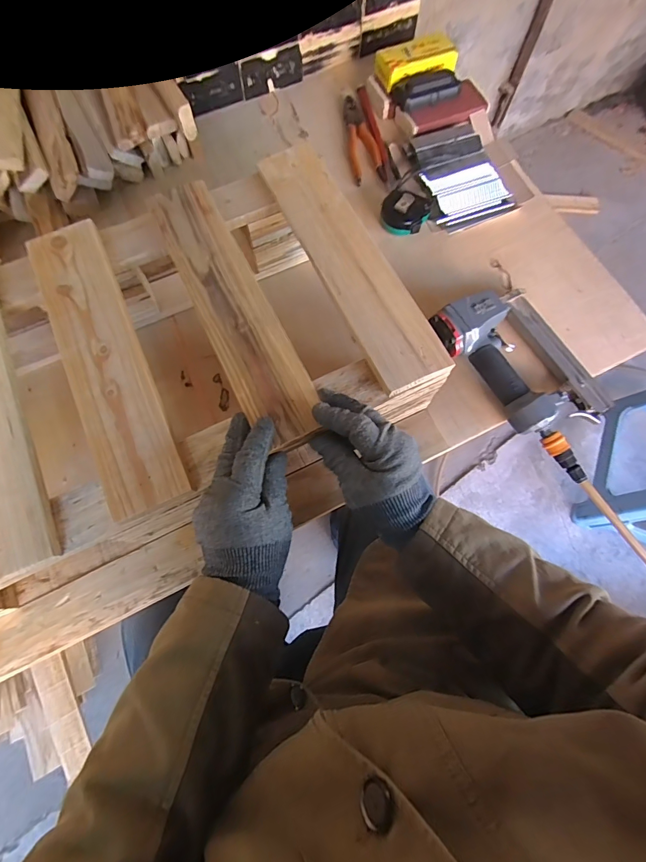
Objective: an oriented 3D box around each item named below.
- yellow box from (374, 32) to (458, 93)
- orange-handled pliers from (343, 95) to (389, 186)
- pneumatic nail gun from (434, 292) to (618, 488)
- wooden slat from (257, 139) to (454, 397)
[{"bbox_3d":[0.156,-0.618,0.650,0.125,0.035,0.069,-22,73,-7],"label":"yellow box"},{"bbox_3d":[0.062,-0.494,0.657,0.050,0.016,0.190,-10,72,-3],"label":"orange-handled pliers"},{"bbox_3d":[0.281,-0.087,0.509,0.161,0.055,0.279,-37,75,-11],"label":"pneumatic nail gun"},{"bbox_3d":[0.028,-0.199,0.439,0.079,0.012,0.340,-24,73,-7],"label":"wooden slat"}]

